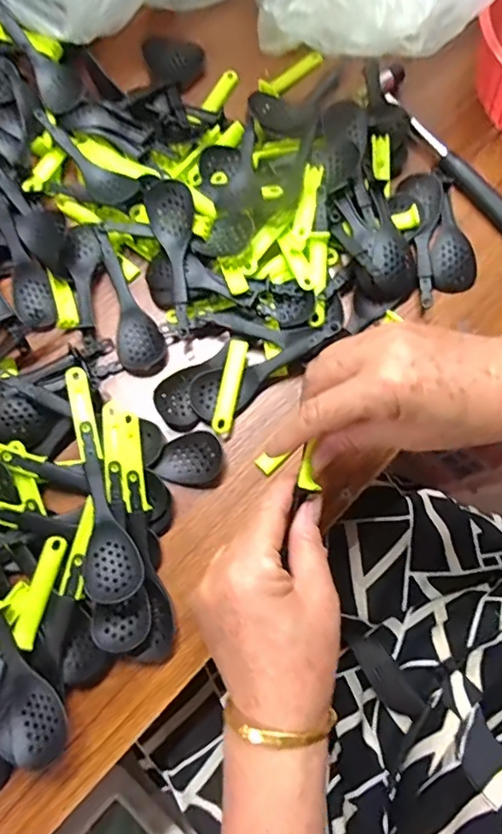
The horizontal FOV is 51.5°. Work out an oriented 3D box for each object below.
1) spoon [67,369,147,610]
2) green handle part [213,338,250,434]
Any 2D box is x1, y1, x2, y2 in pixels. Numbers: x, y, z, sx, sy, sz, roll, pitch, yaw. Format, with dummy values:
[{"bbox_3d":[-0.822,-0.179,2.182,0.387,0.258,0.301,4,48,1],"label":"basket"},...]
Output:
[{"bbox_3d":[-0.116,0.045,0.382,0.037,0.020,0.174,-16,78,-5],"label":"spoon"},{"bbox_3d":[-0.016,-0.024,0.416,0.015,0.012,0.076,12,77,1],"label":"green handle part"}]

